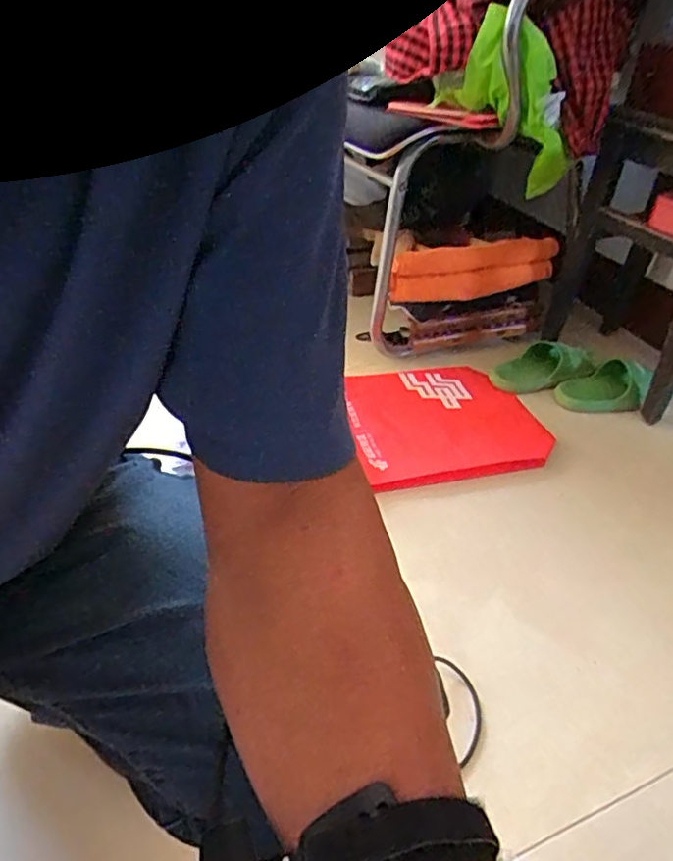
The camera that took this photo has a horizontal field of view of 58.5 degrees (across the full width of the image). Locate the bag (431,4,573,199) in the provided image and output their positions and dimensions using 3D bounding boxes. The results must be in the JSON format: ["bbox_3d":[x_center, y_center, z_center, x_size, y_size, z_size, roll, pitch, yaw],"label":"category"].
[{"bbox_3d":[0.261,-0.490,0.914,0.218,0.233,0.088,5,38,3],"label":"bag"}]

